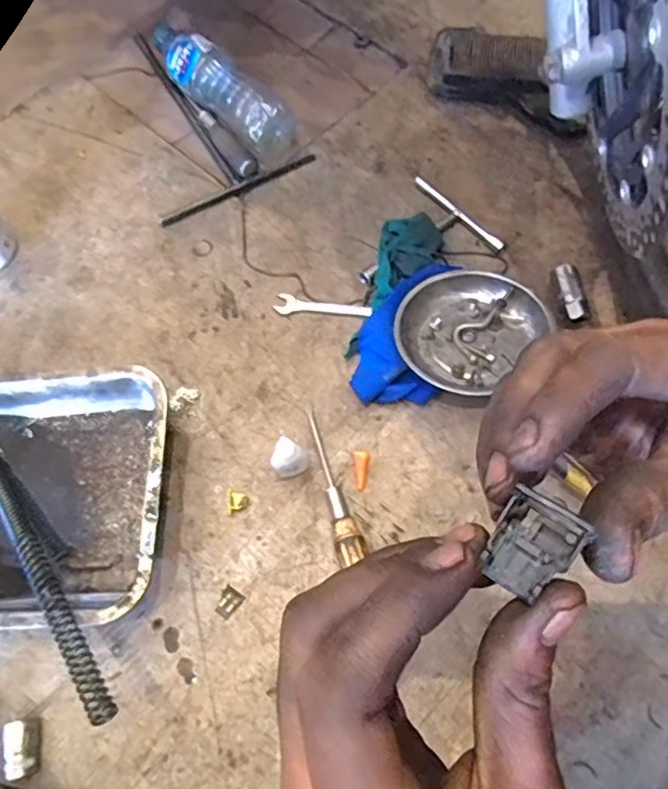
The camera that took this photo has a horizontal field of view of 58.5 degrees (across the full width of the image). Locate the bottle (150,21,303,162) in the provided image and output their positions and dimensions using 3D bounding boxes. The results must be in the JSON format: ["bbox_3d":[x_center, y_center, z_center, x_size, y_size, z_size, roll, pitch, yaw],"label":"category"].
[{"bbox_3d":[-0.146,-0.371,0.720,0.251,0.065,0.063,41,72,19],"label":"bottle"}]

